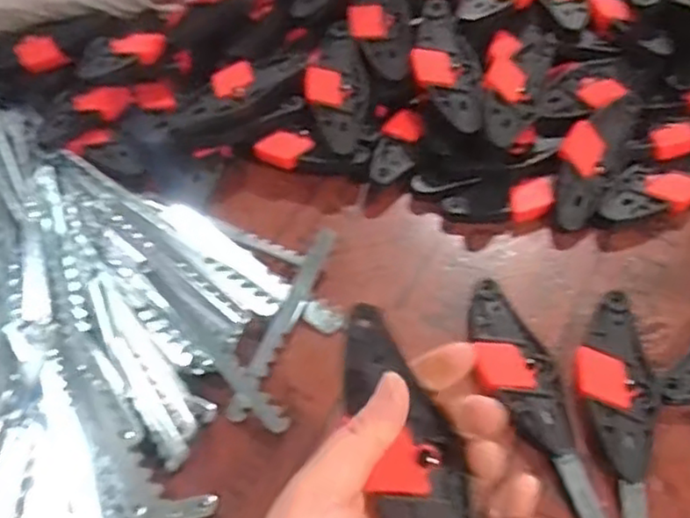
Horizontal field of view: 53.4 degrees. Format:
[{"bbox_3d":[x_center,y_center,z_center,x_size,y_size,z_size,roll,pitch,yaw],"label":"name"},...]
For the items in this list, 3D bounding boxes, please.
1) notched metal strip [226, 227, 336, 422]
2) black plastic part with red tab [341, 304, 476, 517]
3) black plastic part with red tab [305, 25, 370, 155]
[{"bbox_3d":[-0.039,0.039,0.458,0.015,0.008,0.148,25,61,1],"label":"notched metal strip"},{"bbox_3d":[0.026,0.077,0.292,0.038,0.008,0.117,-18,74,-12],"label":"black plastic part with red tab"},{"bbox_3d":[-0.006,-0.141,0.555,0.049,0.020,0.117,-2,70,0],"label":"black plastic part with red tab"}]

